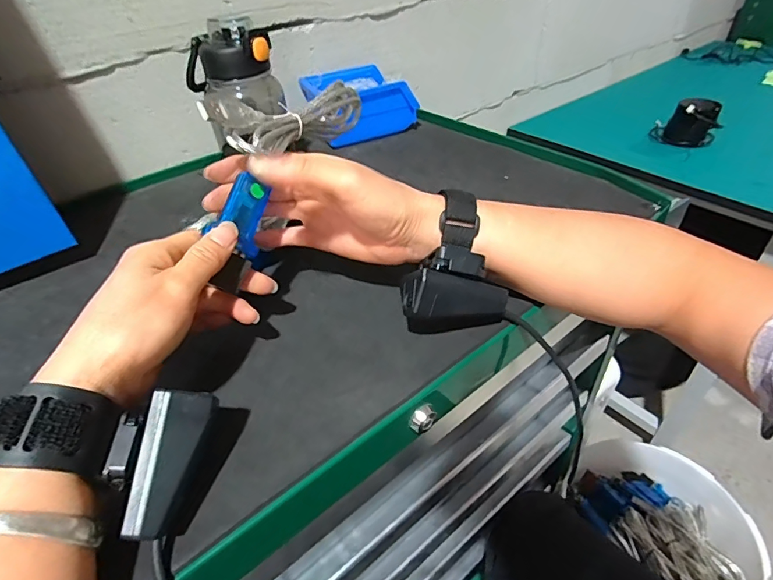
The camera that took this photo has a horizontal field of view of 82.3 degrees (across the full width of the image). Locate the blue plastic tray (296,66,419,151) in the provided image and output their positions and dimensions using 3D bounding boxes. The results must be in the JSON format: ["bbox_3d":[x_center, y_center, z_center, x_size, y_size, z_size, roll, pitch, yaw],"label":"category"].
[{"bbox_3d":[-0.038,-0.265,0.631,0.128,0.070,0.105,-20,43,-17],"label":"blue plastic tray"}]

